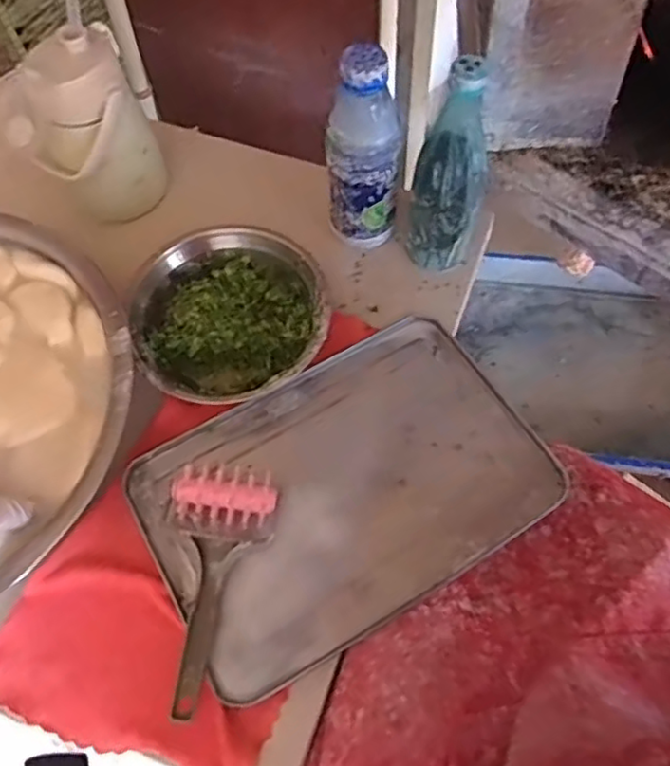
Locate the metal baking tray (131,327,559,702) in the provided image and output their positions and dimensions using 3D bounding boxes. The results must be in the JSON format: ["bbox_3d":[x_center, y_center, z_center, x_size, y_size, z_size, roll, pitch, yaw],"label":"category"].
[{"bbox_3d":[0.009,0.092,0.575,0.340,0.031,0.228,-29,66,-12],"label":"metal baking tray"}]

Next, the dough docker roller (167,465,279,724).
[{"bbox_3d":[-0.103,0.162,0.527,0.085,0.048,0.200,6,64,5],"label":"dough docker roller"}]

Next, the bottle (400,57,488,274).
[{"bbox_3d":[0.107,-0.202,0.599,0.068,0.222,0.067,5,64,5],"label":"bottle"}]

